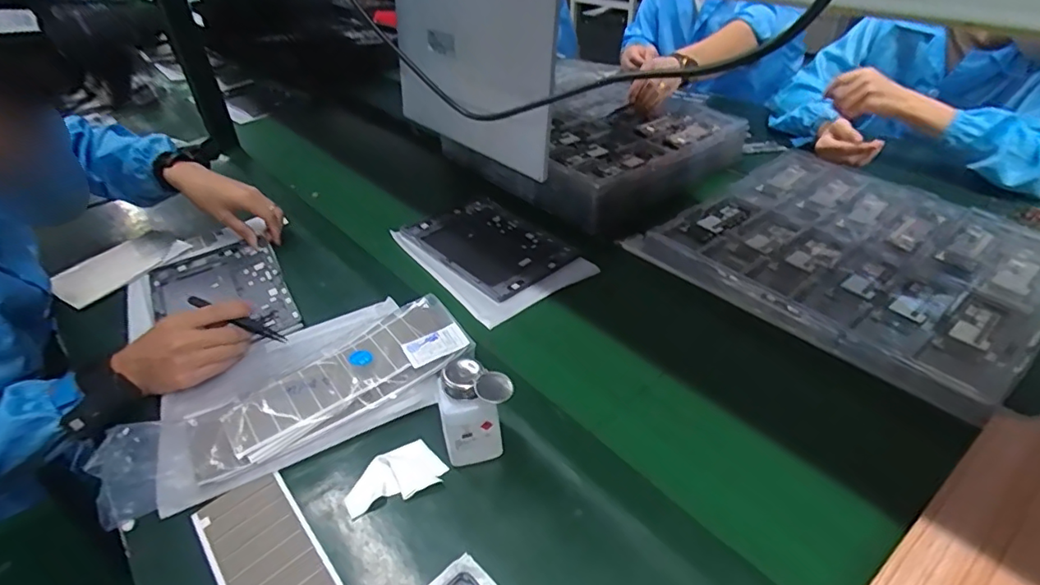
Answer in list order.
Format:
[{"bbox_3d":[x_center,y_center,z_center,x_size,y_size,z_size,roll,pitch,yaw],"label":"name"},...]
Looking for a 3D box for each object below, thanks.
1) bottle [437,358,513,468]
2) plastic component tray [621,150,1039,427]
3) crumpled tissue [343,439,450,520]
[{"bbox_3d":[-0.041,0.114,0.510,0.069,0.106,0.048,-5,40,-1],"label":"bottle"},{"bbox_3d":[0.481,-0.068,0.760,0.469,0.031,0.438,-30,46,-28],"label":"plastic component tray"},{"bbox_3d":[-0.122,0.177,0.520,0.094,0.012,0.052,-19,42,-18],"label":"crumpled tissue"}]

